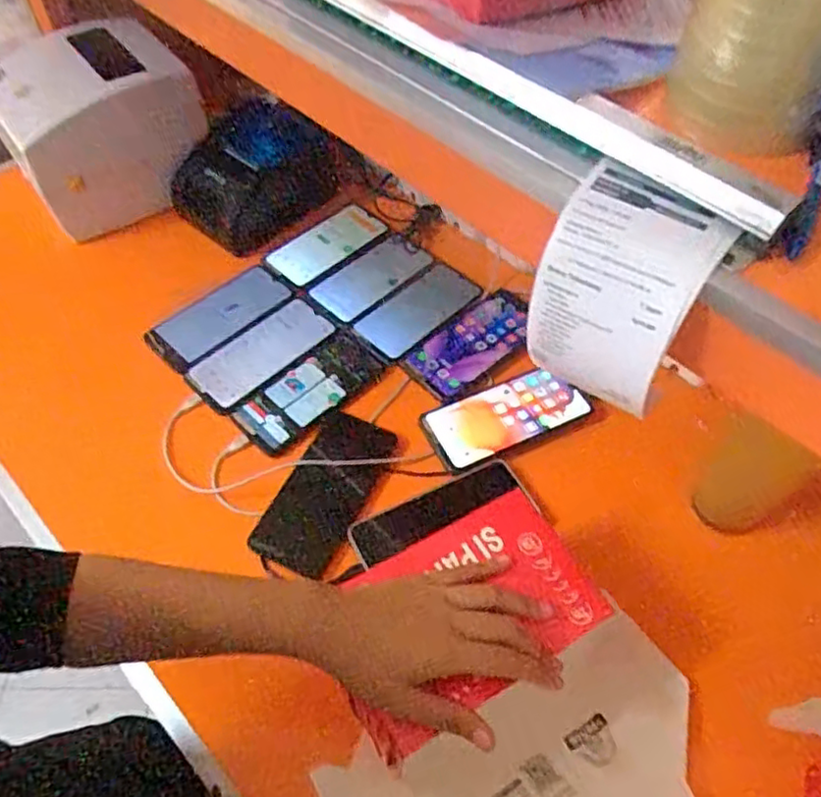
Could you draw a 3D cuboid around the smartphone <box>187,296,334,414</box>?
[{"bbox_3d":[-0.164,-0.054,0.731,0.072,0.009,0.170,38,64,23],"label":"smartphone"}]

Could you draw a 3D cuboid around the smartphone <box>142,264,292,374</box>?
[{"bbox_3d":[-0.216,-0.097,0.756,0.085,0.009,0.161,40,64,23],"label":"smartphone"}]

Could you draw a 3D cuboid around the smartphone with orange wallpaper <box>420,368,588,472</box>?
[{"bbox_3d":[0.099,0.016,0.681,0.162,0.007,0.074,-20,58,-13],"label":"smartphone with orange wallpaper"}]

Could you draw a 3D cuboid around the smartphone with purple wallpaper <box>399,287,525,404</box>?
[{"bbox_3d":[0.074,-0.065,0.739,0.168,0.006,0.070,-37,63,-23],"label":"smartphone with purple wallpaper"}]

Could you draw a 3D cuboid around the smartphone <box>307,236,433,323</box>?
[{"bbox_3d":[-0.048,-0.150,0.797,0.077,0.007,0.152,38,64,23],"label":"smartphone"}]

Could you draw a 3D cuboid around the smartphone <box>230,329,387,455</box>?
[{"bbox_3d":[-0.105,-0.009,0.704,0.075,0.016,0.167,37,63,22],"label":"smartphone"}]

